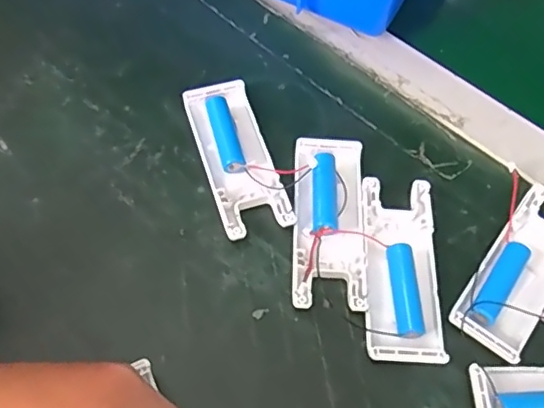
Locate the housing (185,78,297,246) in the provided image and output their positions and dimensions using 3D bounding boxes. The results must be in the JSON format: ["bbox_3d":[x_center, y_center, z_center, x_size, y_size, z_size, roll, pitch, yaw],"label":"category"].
[{"bbox_3d":[-0.022,-0.028,0.343,0.040,0.011,0.103,-16,63,-12],"label":"housing"}]

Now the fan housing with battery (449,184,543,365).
[{"bbox_3d":[0.139,0.035,0.314,0.040,0.011,0.103,35,65,15],"label":"fan housing with battery"}]

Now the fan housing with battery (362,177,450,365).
[{"bbox_3d":[0.071,0.034,0.313,0.040,0.012,0.102,3,61,-2],"label":"fan housing with battery"}]

